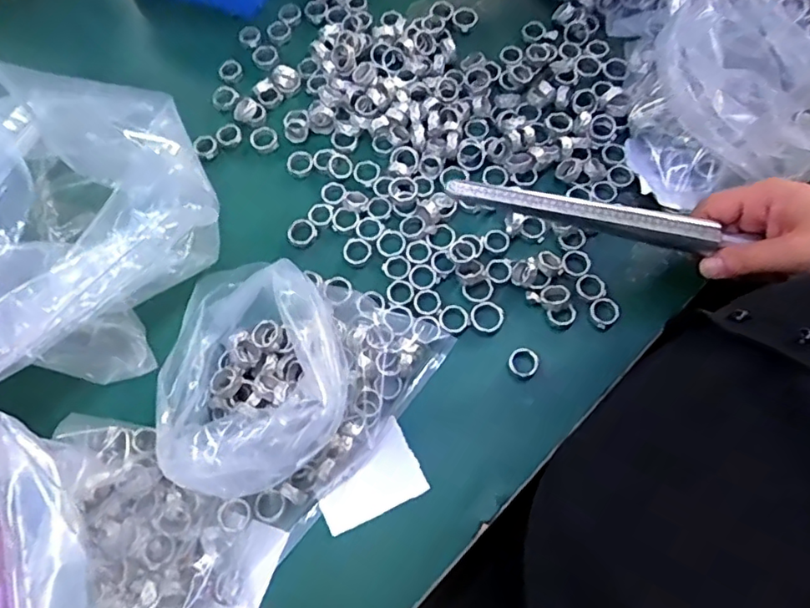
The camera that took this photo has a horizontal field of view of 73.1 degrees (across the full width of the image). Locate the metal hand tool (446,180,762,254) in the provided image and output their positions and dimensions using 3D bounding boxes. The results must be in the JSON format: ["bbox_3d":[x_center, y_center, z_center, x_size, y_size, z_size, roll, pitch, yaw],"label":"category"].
[{"bbox_3d":[0.125,-0.056,0.349,0.196,0.012,0.017,9,68,-8],"label":"metal hand tool"}]

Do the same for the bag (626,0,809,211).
[{"bbox_3d":[0.273,-0.196,0.421,0.153,0.117,0.240,18,70,9],"label":"bag"}]

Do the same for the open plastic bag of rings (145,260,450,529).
[{"bbox_3d":[-0.082,0.038,0.367,0.157,0.066,0.177,36,74,15],"label":"open plastic bag of rings"}]

